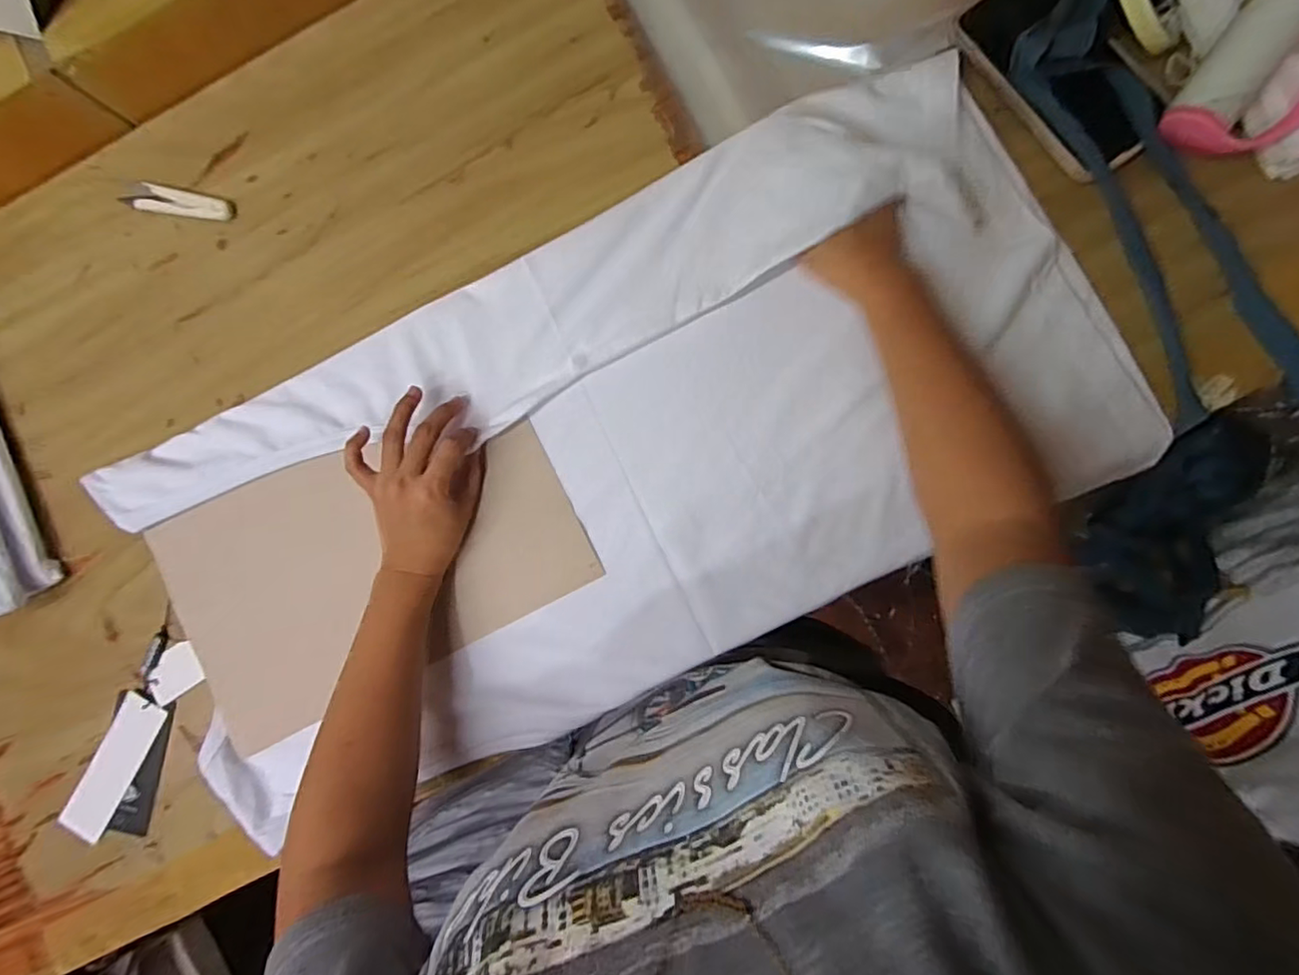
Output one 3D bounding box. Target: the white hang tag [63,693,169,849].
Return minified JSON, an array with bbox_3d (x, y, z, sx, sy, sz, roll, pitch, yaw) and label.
[{"bbox_3d":[-0.433,0.225,0.483,0.039,0.006,0.117,28,90,3],"label":"white hang tag"}]

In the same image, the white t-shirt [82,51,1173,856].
[{"bbox_3d":[-0.034,-0.026,0.443,0.724,0.040,0.339,-25,85,4],"label":"white t-shirt"}]

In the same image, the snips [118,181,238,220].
[{"bbox_3d":[-0.390,-0.235,0.495,0.100,0.007,0.022,13,88,6],"label":"snips"}]

